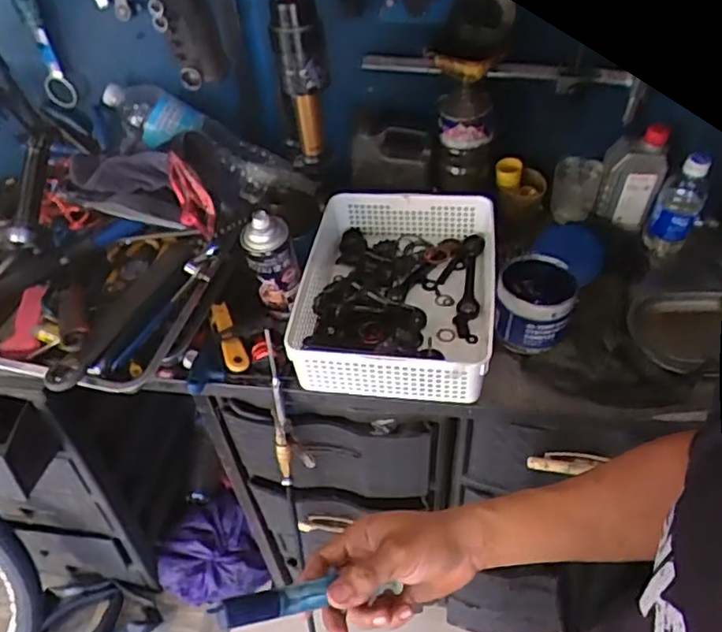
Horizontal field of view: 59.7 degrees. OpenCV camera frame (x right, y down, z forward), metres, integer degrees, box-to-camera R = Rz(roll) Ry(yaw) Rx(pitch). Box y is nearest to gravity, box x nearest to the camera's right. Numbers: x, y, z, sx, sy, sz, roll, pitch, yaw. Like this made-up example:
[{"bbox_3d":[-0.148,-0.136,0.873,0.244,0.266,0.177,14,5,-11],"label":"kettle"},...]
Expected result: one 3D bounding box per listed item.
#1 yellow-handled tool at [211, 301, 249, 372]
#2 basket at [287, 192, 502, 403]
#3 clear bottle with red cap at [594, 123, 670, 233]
[{"bbox_3d":[-0.182,0.030,0.863,0.028,0.030,0.116,-19,50,-13],"label":"yellow-handled tool"},{"bbox_3d":[0.050,-0.038,0.860,0.250,0.090,0.319,5,49,8],"label":"basket"},{"bbox_3d":[0.399,-0.205,0.934,0.084,0.168,0.048,19,52,19],"label":"clear bottle with red cap"}]

